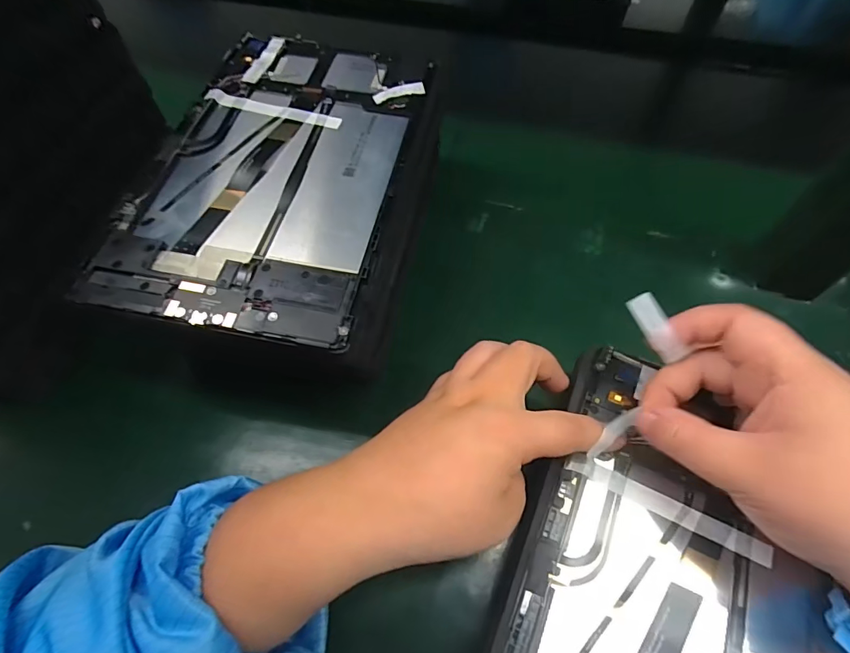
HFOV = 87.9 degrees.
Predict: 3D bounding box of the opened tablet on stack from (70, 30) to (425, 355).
[{"bbox_3d":[-0.089,-0.102,0.270,0.145,0.010,0.234,8,61,7],"label":"opened tablet on stack"}]

